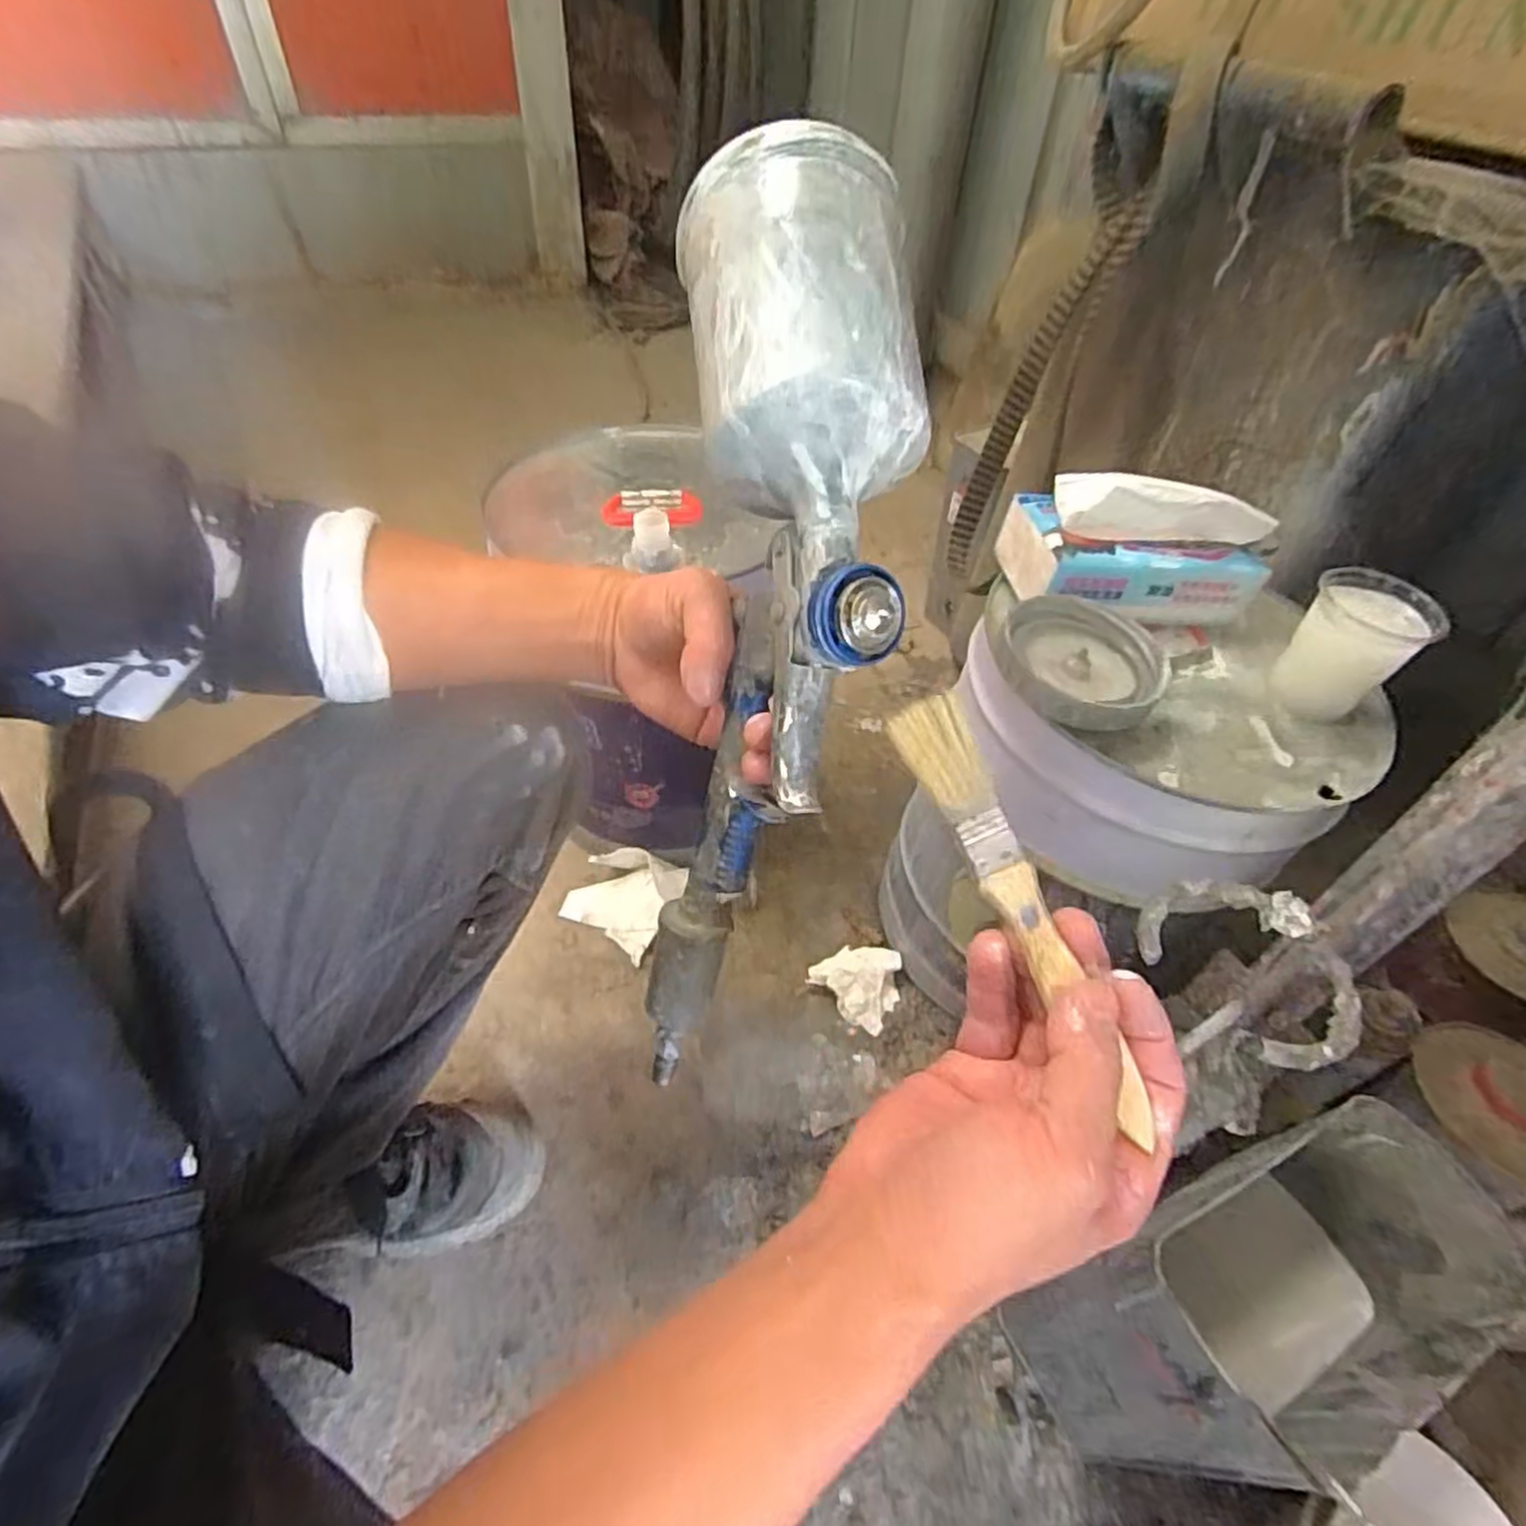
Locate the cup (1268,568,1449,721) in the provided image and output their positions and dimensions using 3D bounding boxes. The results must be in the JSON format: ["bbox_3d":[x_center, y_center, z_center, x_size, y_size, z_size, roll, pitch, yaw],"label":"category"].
[{"bbox_3d":[0.366,-0.069,0.493,0.064,0.074,0.069,2,47,-2],"label":"cup"}]

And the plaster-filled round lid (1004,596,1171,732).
[{"bbox_3d":[0.196,-0.060,0.485,0.095,0.026,0.104,2,47,-2],"label":"plaster-filled round lid"}]

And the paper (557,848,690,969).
[{"bbox_3d":[-0.135,0.128,0.765,0.116,0.039,0.113,25,51,18],"label":"paper"}]

